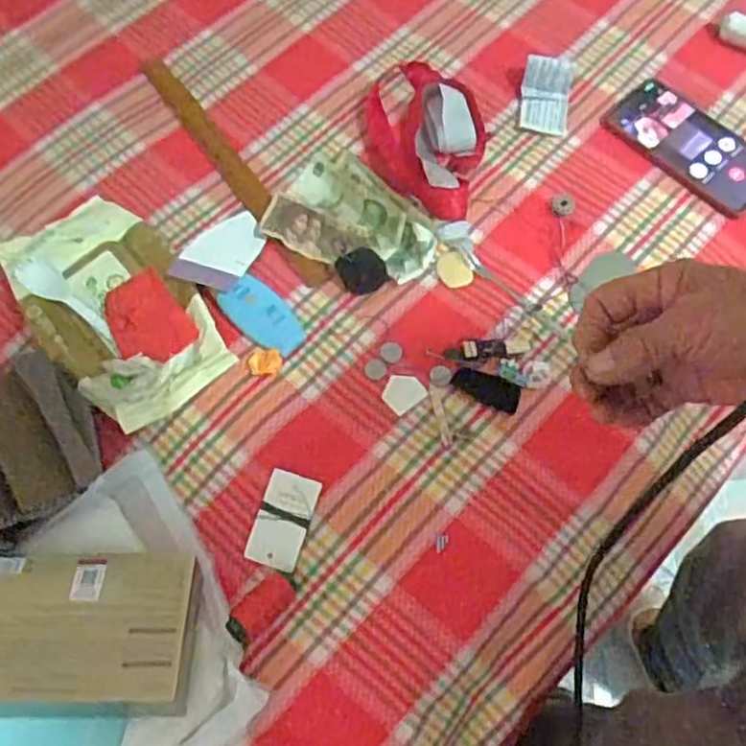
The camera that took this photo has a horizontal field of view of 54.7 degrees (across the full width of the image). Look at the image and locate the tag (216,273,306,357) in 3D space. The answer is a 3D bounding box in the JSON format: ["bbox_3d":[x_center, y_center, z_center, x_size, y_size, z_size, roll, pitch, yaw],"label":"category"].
[{"bbox_3d":[-0.096,-0.049,0.620,0.045,0.007,0.079,-40,83,-22],"label":"tag"}]

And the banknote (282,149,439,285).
[{"bbox_3d":[-0.010,-0.154,0.658,0.067,0.023,0.162,-40,73,-15],"label":"banknote"}]

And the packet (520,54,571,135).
[{"bbox_3d":[0.172,-0.279,0.714,0.047,0.020,0.086,9,68,3],"label":"packet"}]

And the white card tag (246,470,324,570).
[{"bbox_3d":[-0.069,0.112,0.553,0.041,0.004,0.071,15,76,13],"label":"white card tag"}]

